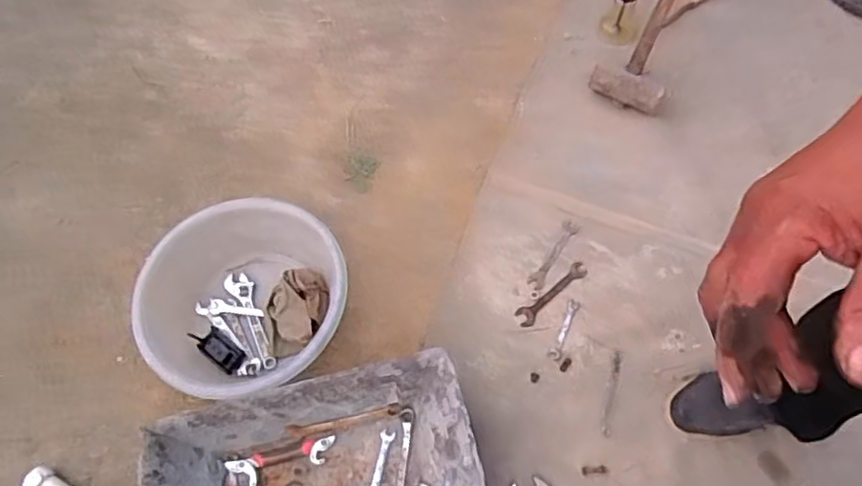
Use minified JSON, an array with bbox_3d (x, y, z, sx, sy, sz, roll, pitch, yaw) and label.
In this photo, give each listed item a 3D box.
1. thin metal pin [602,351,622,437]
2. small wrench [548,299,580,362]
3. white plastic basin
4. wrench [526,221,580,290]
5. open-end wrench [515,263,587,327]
[{"bbox_3d":[0.297,0.244,1.035,0.014,0.006,0.142,15,63,8],"label":"thin metal pin"},{"bbox_3d":[0.227,0.148,1.079,0.021,0.011,0.109,21,64,11],"label":"small wrench"},{"bbox_3d":[-0.306,0.101,1.059,0.326,0.113,0.321,0,62,0],"label":"white plastic basin"},{"bbox_3d":[0.223,0.021,1.149,0.031,0.004,0.138,30,77,15],"label":"wrench"},{"bbox_3d":[0.213,0.090,1.114,0.154,0.004,0.035,-37,68,-9],"label":"open-end wrench"}]

